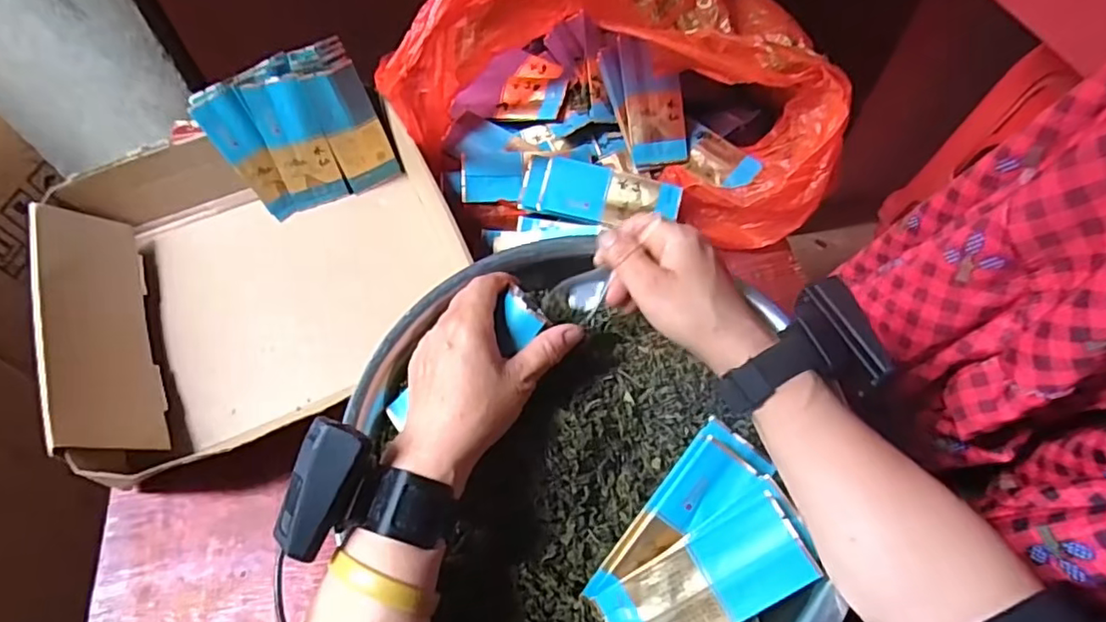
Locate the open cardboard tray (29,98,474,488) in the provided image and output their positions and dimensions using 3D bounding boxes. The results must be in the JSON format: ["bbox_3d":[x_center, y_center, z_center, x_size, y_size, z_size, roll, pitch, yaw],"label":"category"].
[{"bbox_3d":[-0.261,-0.054,0.552,0.343,0.091,0.300,-28,63,-15],"label":"open cardboard tray"}]

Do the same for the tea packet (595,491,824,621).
[{"bbox_3d":[0.093,0.169,0.368,0.127,0.018,0.055,-34,63,5],"label":"tea packet"}]

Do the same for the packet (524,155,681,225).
[{"bbox_3d":[0.044,-0.111,0.560,0.145,0.017,0.053,15,61,9],"label":"packet"}]

